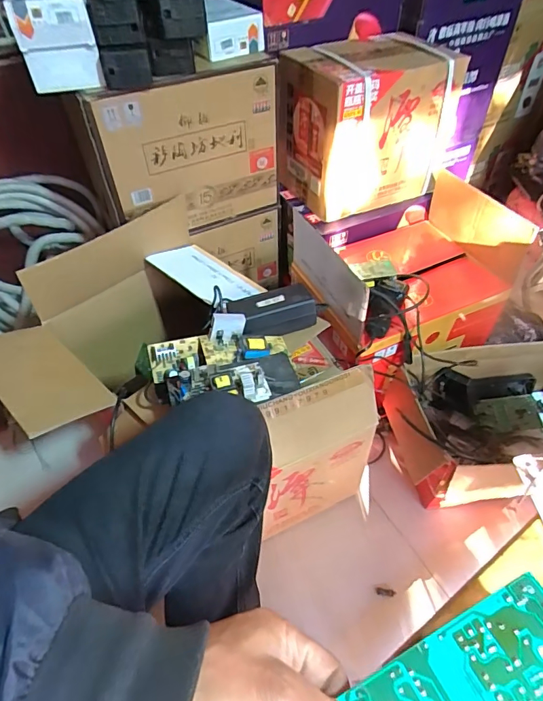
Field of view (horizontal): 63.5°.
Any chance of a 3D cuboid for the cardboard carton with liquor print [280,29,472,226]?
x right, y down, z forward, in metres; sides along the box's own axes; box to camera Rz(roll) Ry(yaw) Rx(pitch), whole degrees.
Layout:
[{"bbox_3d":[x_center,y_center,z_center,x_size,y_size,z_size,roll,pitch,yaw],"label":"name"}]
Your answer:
[{"bbox_3d":[0.208,-0.503,0.993,0.309,0.278,0.250,-26,54,-20],"label":"cardboard carton with liquor print"}]

